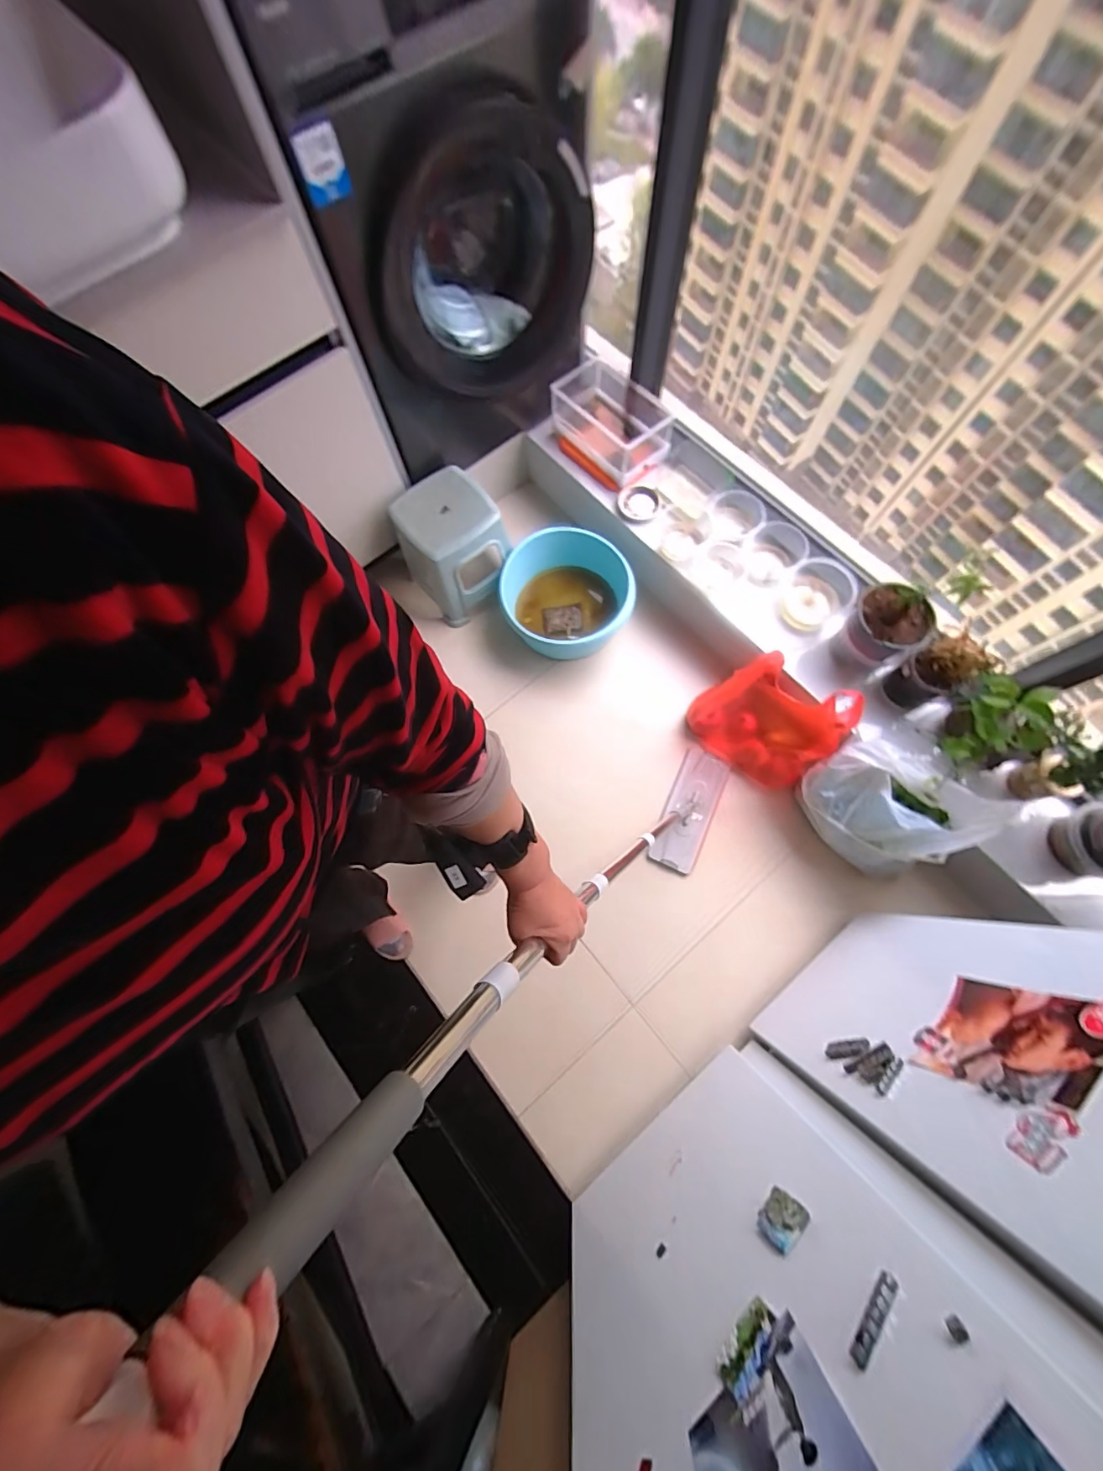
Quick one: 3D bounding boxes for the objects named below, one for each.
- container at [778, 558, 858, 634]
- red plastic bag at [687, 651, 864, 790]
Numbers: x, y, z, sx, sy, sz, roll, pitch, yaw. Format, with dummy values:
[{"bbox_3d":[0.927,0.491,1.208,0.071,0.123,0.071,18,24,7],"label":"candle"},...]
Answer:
[{"bbox_3d":[0.677,-0.354,1.287,0.159,0.117,0.146,-1,73,2],"label":"container"},{"bbox_3d":[0.530,-0.041,1.238,0.321,0.328,0.202,34,77,11],"label":"red plastic bag"}]

